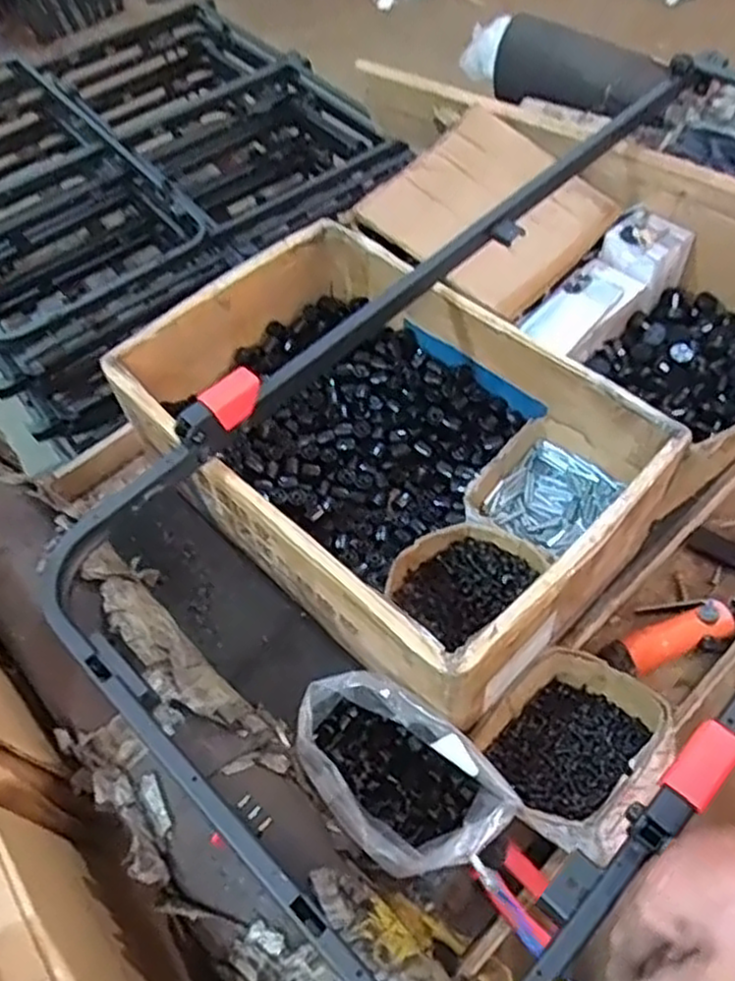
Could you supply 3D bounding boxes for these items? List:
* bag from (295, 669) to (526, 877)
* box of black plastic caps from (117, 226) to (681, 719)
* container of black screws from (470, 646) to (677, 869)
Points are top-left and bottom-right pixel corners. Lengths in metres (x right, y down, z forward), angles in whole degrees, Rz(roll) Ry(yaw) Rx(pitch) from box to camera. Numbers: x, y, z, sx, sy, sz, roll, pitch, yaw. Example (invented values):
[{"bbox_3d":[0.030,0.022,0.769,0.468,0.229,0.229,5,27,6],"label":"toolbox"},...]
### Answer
[{"bbox_3d":[0.025,0.251,0.665,0.190,0.096,0.125,34,65,25],"label":"bag"},{"bbox_3d":[0.015,-0.051,0.831,0.357,0.158,0.531,-40,61,-20],"label":"box of black plastic caps"},{"bbox_3d":[0.191,0.234,0.696,0.155,0.066,0.159,36,66,25],"label":"container of black screws"}]

